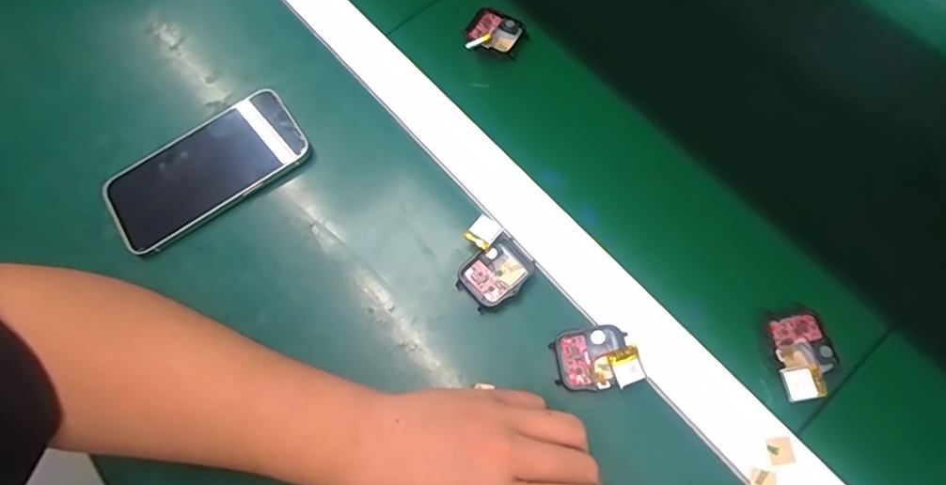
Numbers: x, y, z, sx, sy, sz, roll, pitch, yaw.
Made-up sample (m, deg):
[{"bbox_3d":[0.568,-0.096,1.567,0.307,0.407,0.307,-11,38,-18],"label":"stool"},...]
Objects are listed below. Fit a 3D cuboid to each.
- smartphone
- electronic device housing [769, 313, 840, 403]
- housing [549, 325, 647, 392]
[{"bbox_3d":[-0.200,-0.057,0.399,0.146,0.012,0.073,-33,70,-9],"label":"smartphone"},{"bbox_3d":[0.202,0.069,0.329,0.042,0.014,0.050,-11,68,0],"label":"electronic device housing"},{"bbox_3d":[0.076,0.071,0.332,0.049,0.018,0.038,-7,68,1],"label":"housing"}]

